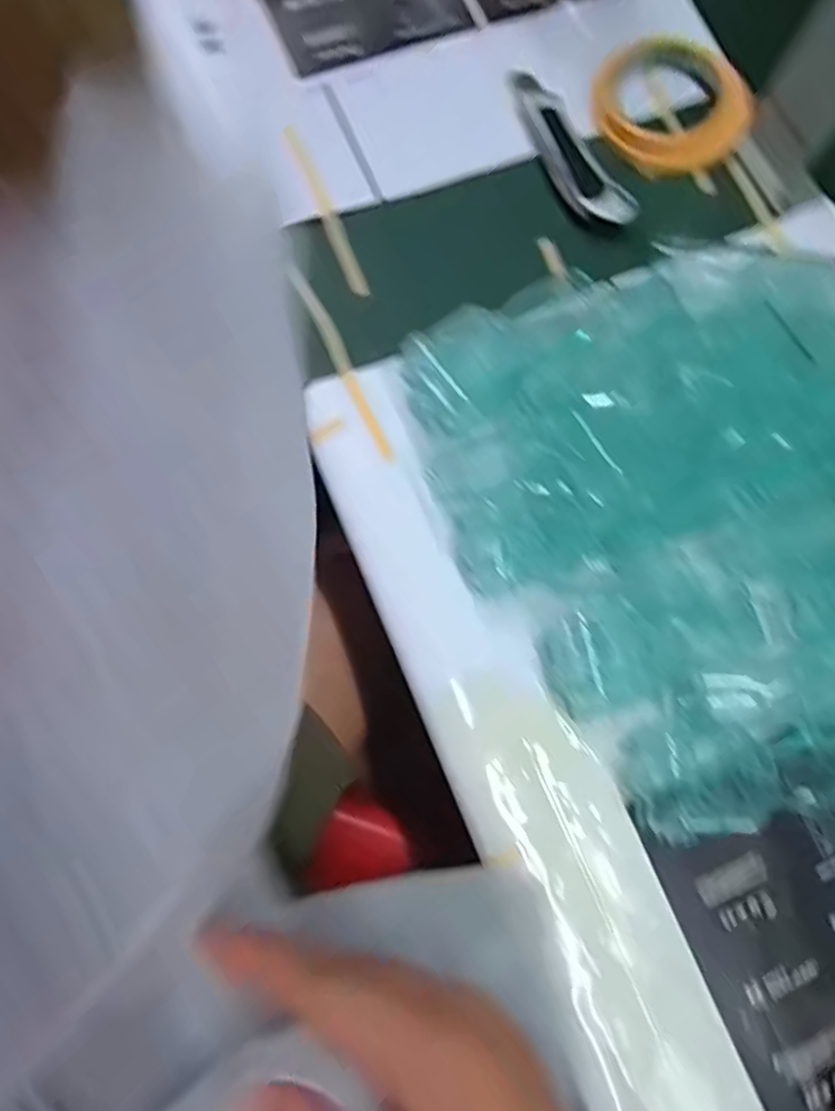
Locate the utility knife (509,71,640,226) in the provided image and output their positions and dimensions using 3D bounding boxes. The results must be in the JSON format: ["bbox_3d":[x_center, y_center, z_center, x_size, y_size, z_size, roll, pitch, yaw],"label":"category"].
[{"bbox_3d":[0.103,-0.283,0.453,0.037,0.016,0.141,-26,78,-10],"label":"utility knife"}]

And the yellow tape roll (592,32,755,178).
[{"bbox_3d":[0.188,-0.326,0.462,0.110,0.021,0.101,1,75,-4],"label":"yellow tape roll"}]

